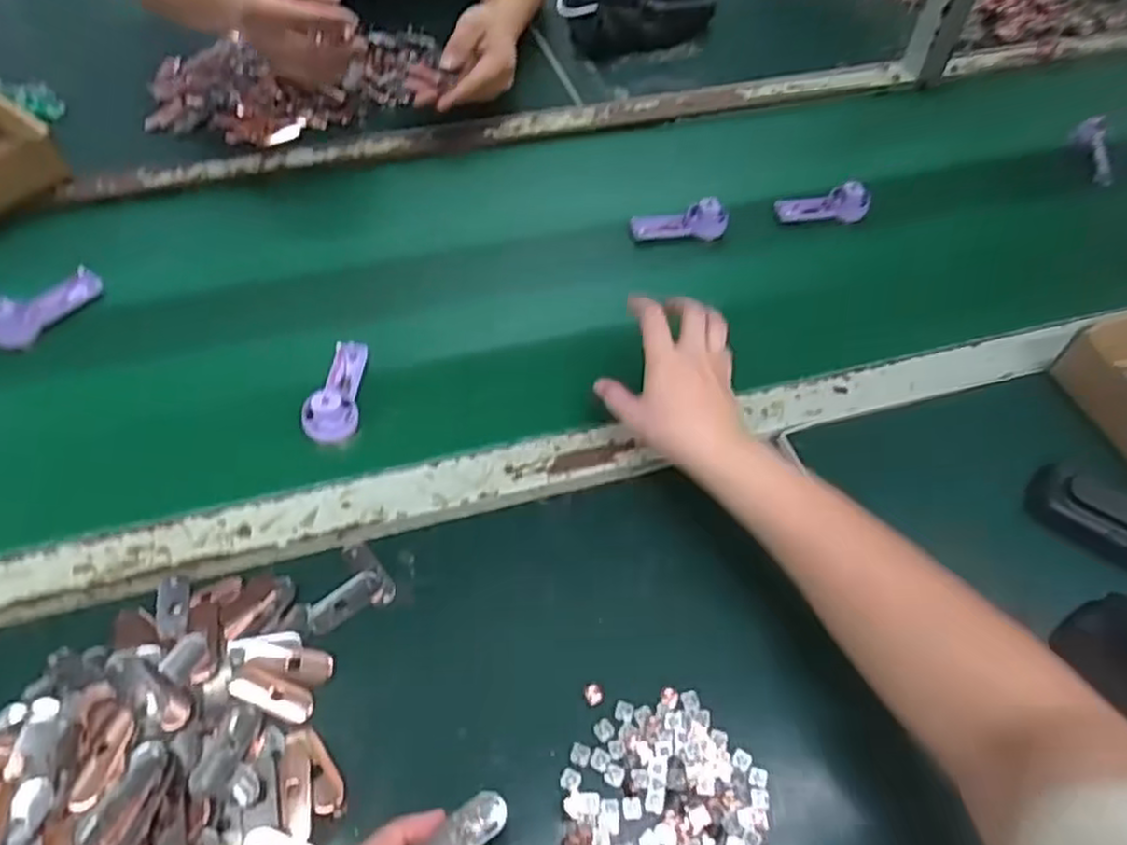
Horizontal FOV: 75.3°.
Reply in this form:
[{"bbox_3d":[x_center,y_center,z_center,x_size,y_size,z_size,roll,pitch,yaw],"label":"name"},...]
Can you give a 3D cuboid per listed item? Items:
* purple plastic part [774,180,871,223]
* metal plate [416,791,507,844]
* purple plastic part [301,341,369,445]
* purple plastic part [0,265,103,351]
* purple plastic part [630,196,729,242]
[{"bbox_3d":[0.261,-0.223,0.737,0.092,0.030,0.028,-5,53,-6],"label":"purple plastic part"},{"bbox_3d":[-0.048,0.194,0.344,0.048,0.008,0.019,-32,60,-25],"label":"metal plate"},{"bbox_3d":[-0.177,-0.029,0.576,0.037,0.025,0.096,2,52,-1],"label":"purple plastic part"},{"bbox_3d":[-0.443,-0.101,0.622,0.033,0.025,0.096,27,56,17],"label":"purple plastic part"},{"bbox_3d":[0.115,-0.200,0.718,0.094,0.028,0.037,-6,53,-7],"label":"purple plastic part"}]

